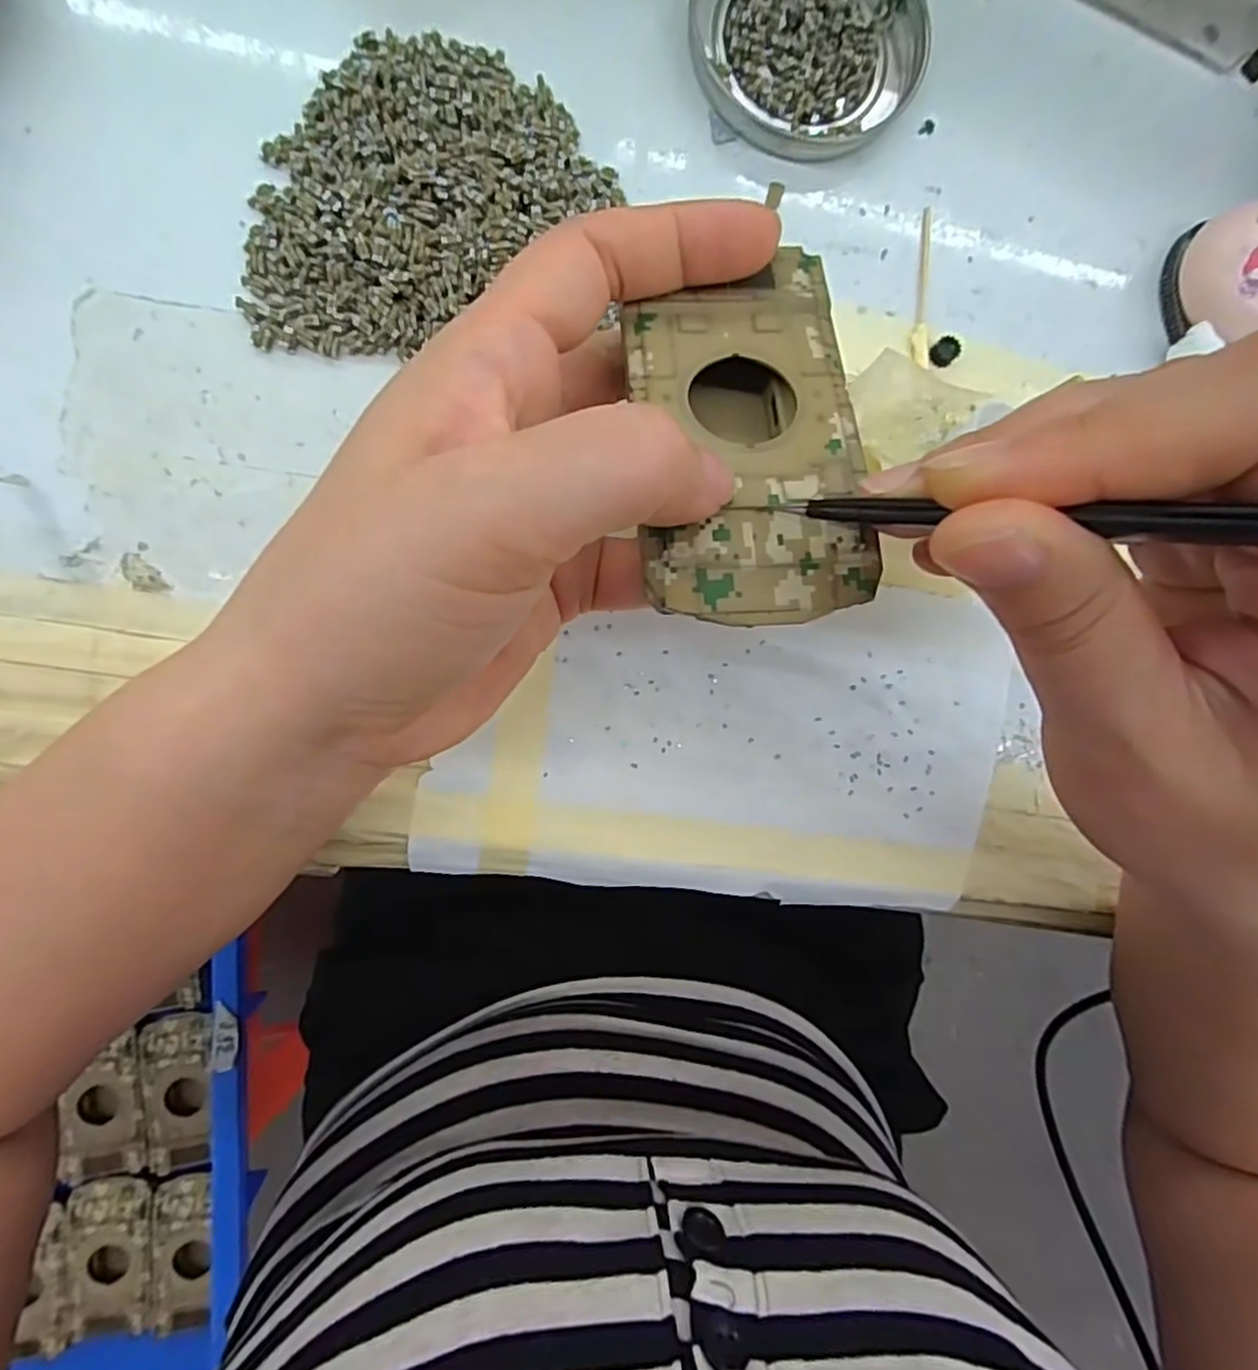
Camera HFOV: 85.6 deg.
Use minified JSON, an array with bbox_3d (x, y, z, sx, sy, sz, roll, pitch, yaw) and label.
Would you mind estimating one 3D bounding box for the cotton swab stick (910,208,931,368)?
[{"bbox_3d":[0.101,-0.137,0.233,0.006,0.004,0.057,4,88,-8],"label":"cotton swab stick"}]

